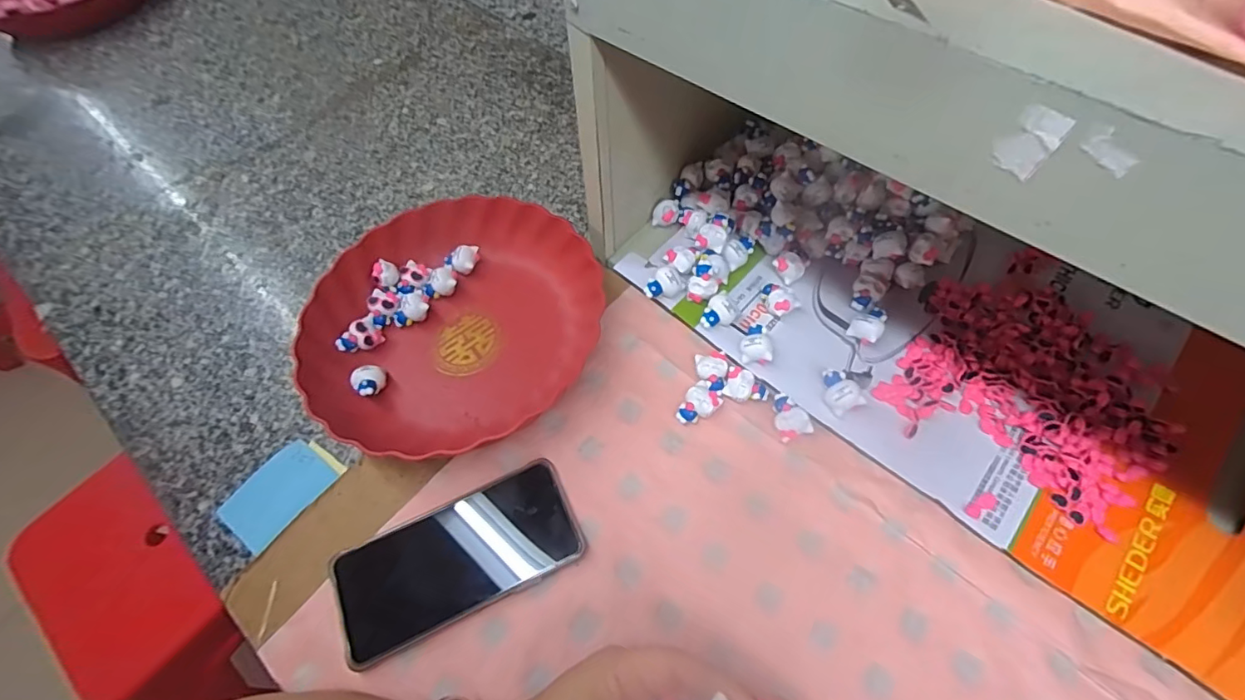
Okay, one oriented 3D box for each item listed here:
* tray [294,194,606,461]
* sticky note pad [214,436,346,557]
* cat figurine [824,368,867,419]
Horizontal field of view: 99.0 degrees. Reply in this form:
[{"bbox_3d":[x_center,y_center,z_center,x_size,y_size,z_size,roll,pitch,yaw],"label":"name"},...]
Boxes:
[{"bbox_3d":[-0.137,-0.029,0.453,0.236,0.046,0.223,-9,63,-1],"label":"tray"},{"bbox_3d":[-0.264,0.111,0.413,0.055,0.011,0.082,31,69,18],"label":"sticky note pad"},{"bbox_3d":[0.165,0.032,0.408,0.024,0.022,0.034,-23,64,-8],"label":"cat figurine"}]

